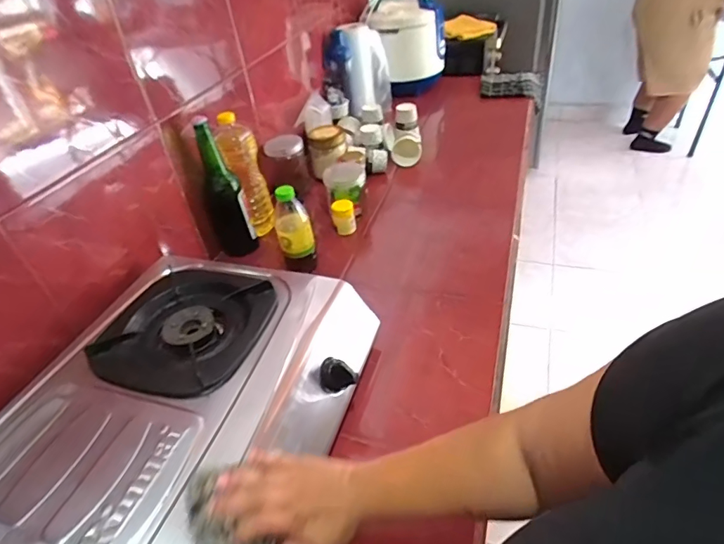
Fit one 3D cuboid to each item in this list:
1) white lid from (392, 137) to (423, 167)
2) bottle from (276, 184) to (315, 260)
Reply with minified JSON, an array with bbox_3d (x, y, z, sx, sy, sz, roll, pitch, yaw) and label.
[{"bbox_3d":[0.125,-0.338,1.268,0.083,0.029,0.097,-11,68,24],"label":"white lid"},{"bbox_3d":[-0.129,-0.086,0.863,0.063,0.142,0.063,-13,39,-7],"label":"bottle"}]

